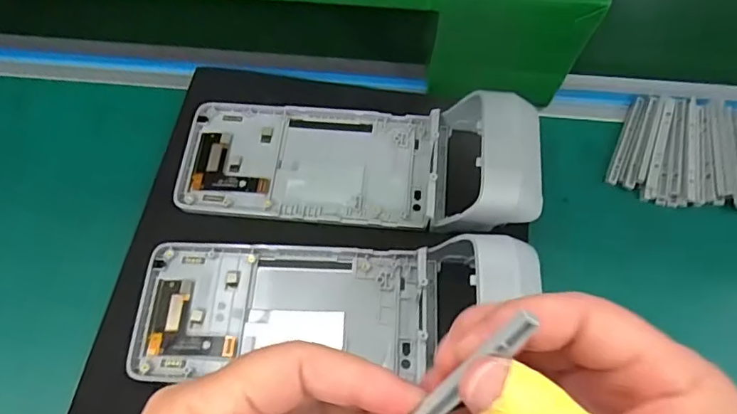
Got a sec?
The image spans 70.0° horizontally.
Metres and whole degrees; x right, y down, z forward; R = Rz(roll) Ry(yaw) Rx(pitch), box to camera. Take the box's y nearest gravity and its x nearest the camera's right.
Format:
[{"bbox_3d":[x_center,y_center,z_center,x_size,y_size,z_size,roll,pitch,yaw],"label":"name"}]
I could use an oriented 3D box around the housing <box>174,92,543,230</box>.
[{"bbox_3d":[-0.008,-0.033,0.339,0.226,0.049,0.094,3,61,15],"label":"housing"}]

